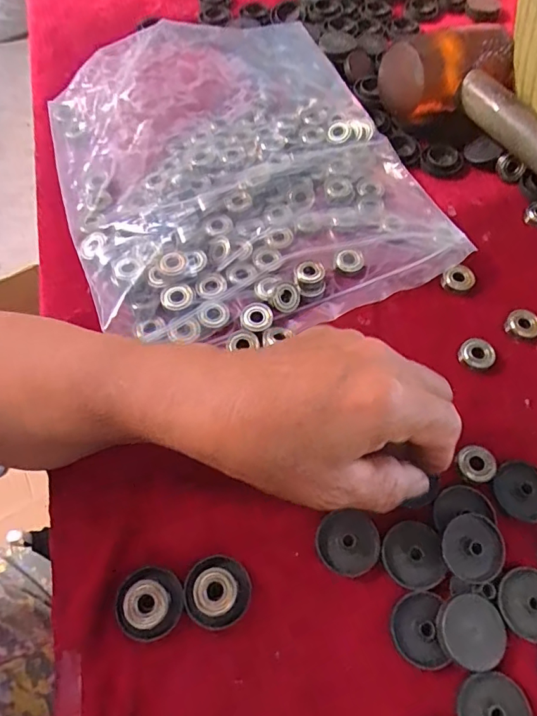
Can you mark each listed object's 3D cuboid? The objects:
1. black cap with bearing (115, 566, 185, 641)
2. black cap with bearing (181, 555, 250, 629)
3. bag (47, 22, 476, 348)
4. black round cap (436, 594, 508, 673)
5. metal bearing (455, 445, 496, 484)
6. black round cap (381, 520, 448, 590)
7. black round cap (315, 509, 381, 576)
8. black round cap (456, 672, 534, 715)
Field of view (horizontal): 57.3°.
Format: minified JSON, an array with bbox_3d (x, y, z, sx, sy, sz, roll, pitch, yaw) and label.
[{"bbox_3d":[-0.060,0.122,0.245,0.033,0.012,0.032,0,62,0],"label":"black cap with bearing"},{"bbox_3d":[-0.026,0.118,0.248,0.033,0.011,0.032,0,62,0],"label":"black cap with bearing"},{"bbox_3d":[-0.027,-0.141,0.365,0.249,0.053,0.275,-23,64,-12],"label":"bag"},{"bbox_3d":[0.101,0.135,0.243,0.033,0.004,0.032,0,62,0],"label":"black round cap"},{"bbox_3d":[0.119,0.060,0.281,0.021,0.005,0.020,-5,62,-3],"label":"metal bearing"},{"bbox_3d":[0.076,0.103,0.258,0.030,0.004,0.033,0,62,0],"label":"black round cap"},{"bbox_3d":[0.042,0.100,0.263,0.033,0.004,0.030,0,62,0],"label":"black round cap"},{"bbox_3d":[0.106,0.166,0.229,0.032,0.004,0.033,0,62,0],"label":"black round cap"}]

